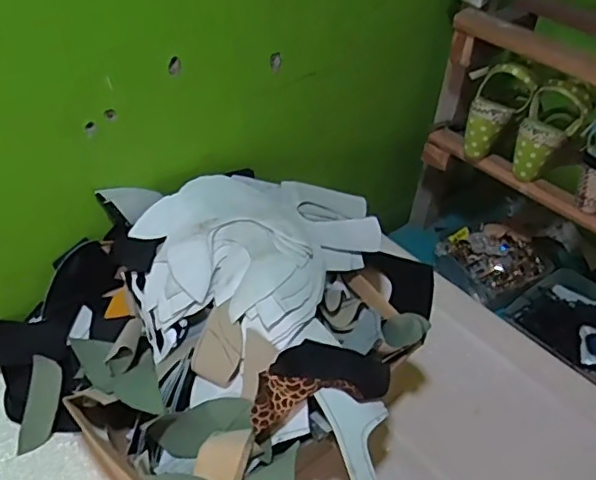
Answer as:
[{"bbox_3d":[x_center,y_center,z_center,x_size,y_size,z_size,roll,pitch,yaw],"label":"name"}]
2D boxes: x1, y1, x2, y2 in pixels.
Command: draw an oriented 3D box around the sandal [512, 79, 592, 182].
[{"bbox_3d":[0.364,-0.158,0.845,0.080,0.131,0.088,23,43,19],"label":"sandal"}]

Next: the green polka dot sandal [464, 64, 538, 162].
[{"bbox_3d":[0.299,-0.191,0.880,0.077,0.139,0.081,22,43,18],"label":"green polka dot sandal"}]

